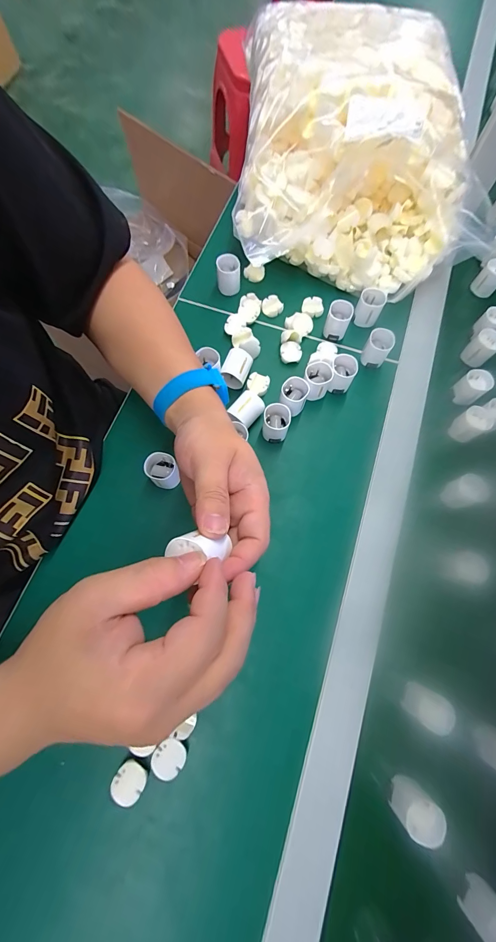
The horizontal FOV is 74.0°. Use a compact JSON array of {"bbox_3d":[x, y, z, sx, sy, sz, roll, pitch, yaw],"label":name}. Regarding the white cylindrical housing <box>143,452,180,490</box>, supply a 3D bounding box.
[{"bbox_3d":[-0.088,-0.001,0.340,0.031,0.030,0.034,0,76,0],"label":"white cylindrical housing"}]

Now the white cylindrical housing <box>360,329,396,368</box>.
[{"bbox_3d":[0.152,-0.143,0.388,0.028,0.034,0.028,0,76,0],"label":"white cylindrical housing"}]

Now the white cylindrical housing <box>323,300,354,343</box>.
[{"bbox_3d":[0.109,-0.183,0.401,0.027,0.033,0.029,0,76,0],"label":"white cylindrical housing"}]

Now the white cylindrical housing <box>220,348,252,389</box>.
[{"bbox_3d":[-0.013,-0.116,0.382,0.027,0.028,0.041,18,77,4],"label":"white cylindrical housing"}]

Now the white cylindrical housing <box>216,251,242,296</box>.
[{"bbox_3d":[-0.024,-0.247,0.418,0.029,0.035,0.032,-6,76,-1],"label":"white cylindrical housing"}]

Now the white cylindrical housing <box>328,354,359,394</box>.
[{"bbox_3d":[0.107,-0.109,0.377,0.027,0.036,0.029,0,76,0],"label":"white cylindrical housing"}]

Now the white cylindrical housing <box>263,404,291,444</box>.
[{"bbox_3d":[0.030,-0.049,0.362,0.029,0.037,0.033,12,77,3],"label":"white cylindrical housing"}]

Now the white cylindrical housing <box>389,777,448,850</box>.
[{"bbox_3d":[0.133,0.269,0.262,0.028,0.033,0.028,0,76,0],"label":"white cylindrical housing"}]

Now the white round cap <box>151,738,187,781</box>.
[{"bbox_3d":[-0.065,0.239,0.275,0.027,0.011,0.025,0,76,0],"label":"white round cap"}]

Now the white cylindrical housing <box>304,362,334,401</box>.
[{"bbox_3d":[0.078,-0.102,0.377,0.030,0.038,0.032,0,76,0],"label":"white cylindrical housing"}]

